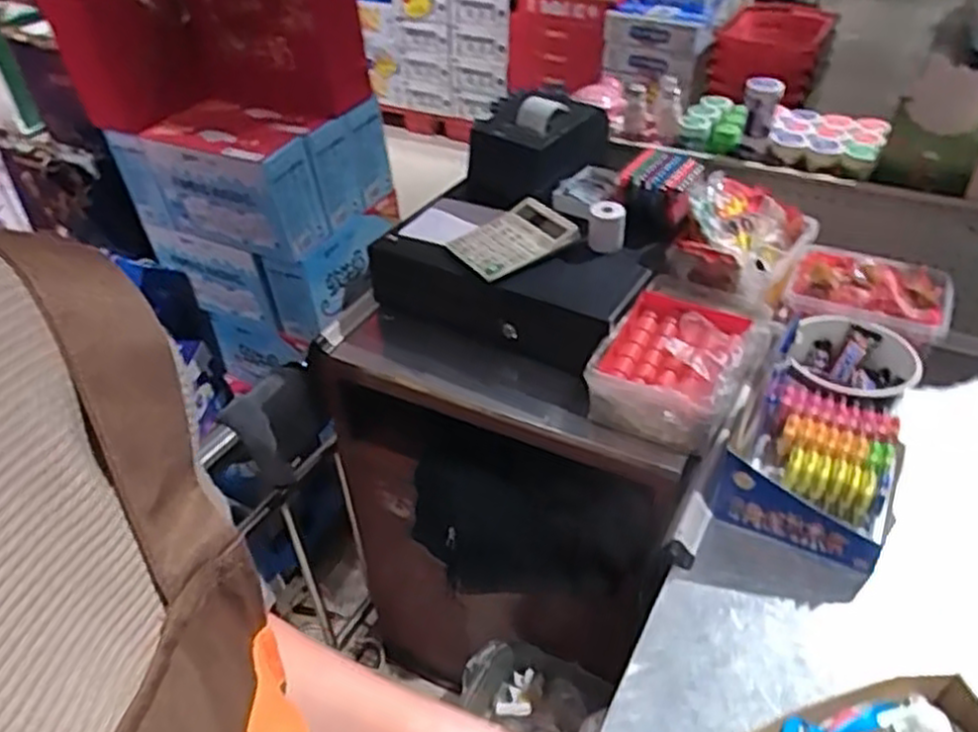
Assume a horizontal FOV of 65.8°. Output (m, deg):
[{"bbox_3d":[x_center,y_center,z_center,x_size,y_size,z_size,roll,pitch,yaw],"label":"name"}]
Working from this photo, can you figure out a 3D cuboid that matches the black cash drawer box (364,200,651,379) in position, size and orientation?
[{"bbox_3d":[0.030,-0.111,1.134,0.392,0.126,0.203,28,48,33],"label":"black cash drawer box"}]

